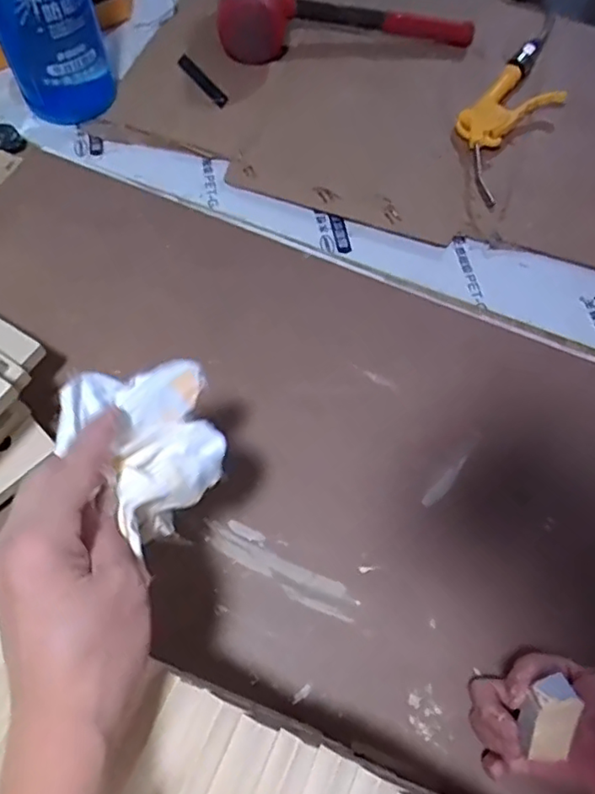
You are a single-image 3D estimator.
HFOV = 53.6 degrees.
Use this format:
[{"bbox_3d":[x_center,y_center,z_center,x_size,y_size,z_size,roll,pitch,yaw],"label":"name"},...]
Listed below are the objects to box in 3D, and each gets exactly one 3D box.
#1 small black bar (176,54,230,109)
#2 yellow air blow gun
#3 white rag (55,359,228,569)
[{"bbox_3d":[-0.112,-0.378,0.702,0.019,0.008,0.103,-32,71,-15],"label":"small black bar"},{"bbox_3d":[0.240,-0.324,0.680,0.089,0.031,0.252,32,69,12],"label":"yellow air blow gun"},{"bbox_3d":[-0.078,0.028,0.317,0.074,0.052,0.090,-17,66,-10],"label":"white rag"}]

